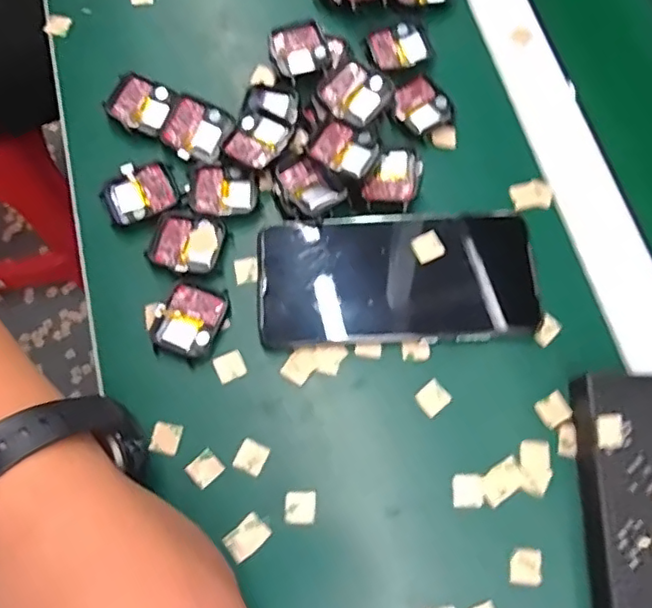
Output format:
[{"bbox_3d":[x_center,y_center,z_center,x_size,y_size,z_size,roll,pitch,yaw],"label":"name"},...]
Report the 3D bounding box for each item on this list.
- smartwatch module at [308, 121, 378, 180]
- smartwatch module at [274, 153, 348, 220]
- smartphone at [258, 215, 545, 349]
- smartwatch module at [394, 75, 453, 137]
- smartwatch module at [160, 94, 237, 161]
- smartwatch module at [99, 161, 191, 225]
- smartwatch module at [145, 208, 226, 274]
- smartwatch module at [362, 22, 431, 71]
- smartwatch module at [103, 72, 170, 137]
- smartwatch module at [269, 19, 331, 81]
[{"bbox_3d":[0.012,-0.092,0.370,0.038,0.015,0.033,27,72,8],"label":"smartwatch module"},{"bbox_3d":[-0.011,-0.071,0.367,0.031,0.012,0.041,-37,76,-13],"label":"smartwatch module"},{"bbox_3d":[0.042,-0.015,0.356,0.163,0.015,0.076,-3,71,-3],"label":"smartphone"},{"bbox_3d":[0.062,-0.132,0.399,0.037,0.009,0.038,-27,75,-10],"label":"smartwatch module"},{"bbox_3d":[-0.083,-0.111,0.387,0.042,0.010,0.035,24,72,7],"label":"smartwatch module"},{"bbox_3d":[-0.114,-0.071,0.374,0.048,0.006,0.036,-29,74,-11],"label":"smartwatch module"},{"bbox_3d":[-0.085,-0.038,0.363,0.041,0.006,0.040,16,71,4],"label":"smartwatch module"},{"bbox_3d":[0.051,-0.178,0.415,0.043,0.005,0.035,-18,73,-8],"label":"smartwatch module"},{"bbox_3d":[-0.122,-0.131,0.396,0.041,0.005,0.036,22,74,-3],"label":"smartwatch module"},{"bbox_3d":[-0.018,-0.172,0.404,0.038,0.007,0.041,-15,70,-6],"label":"smartwatch module"}]

